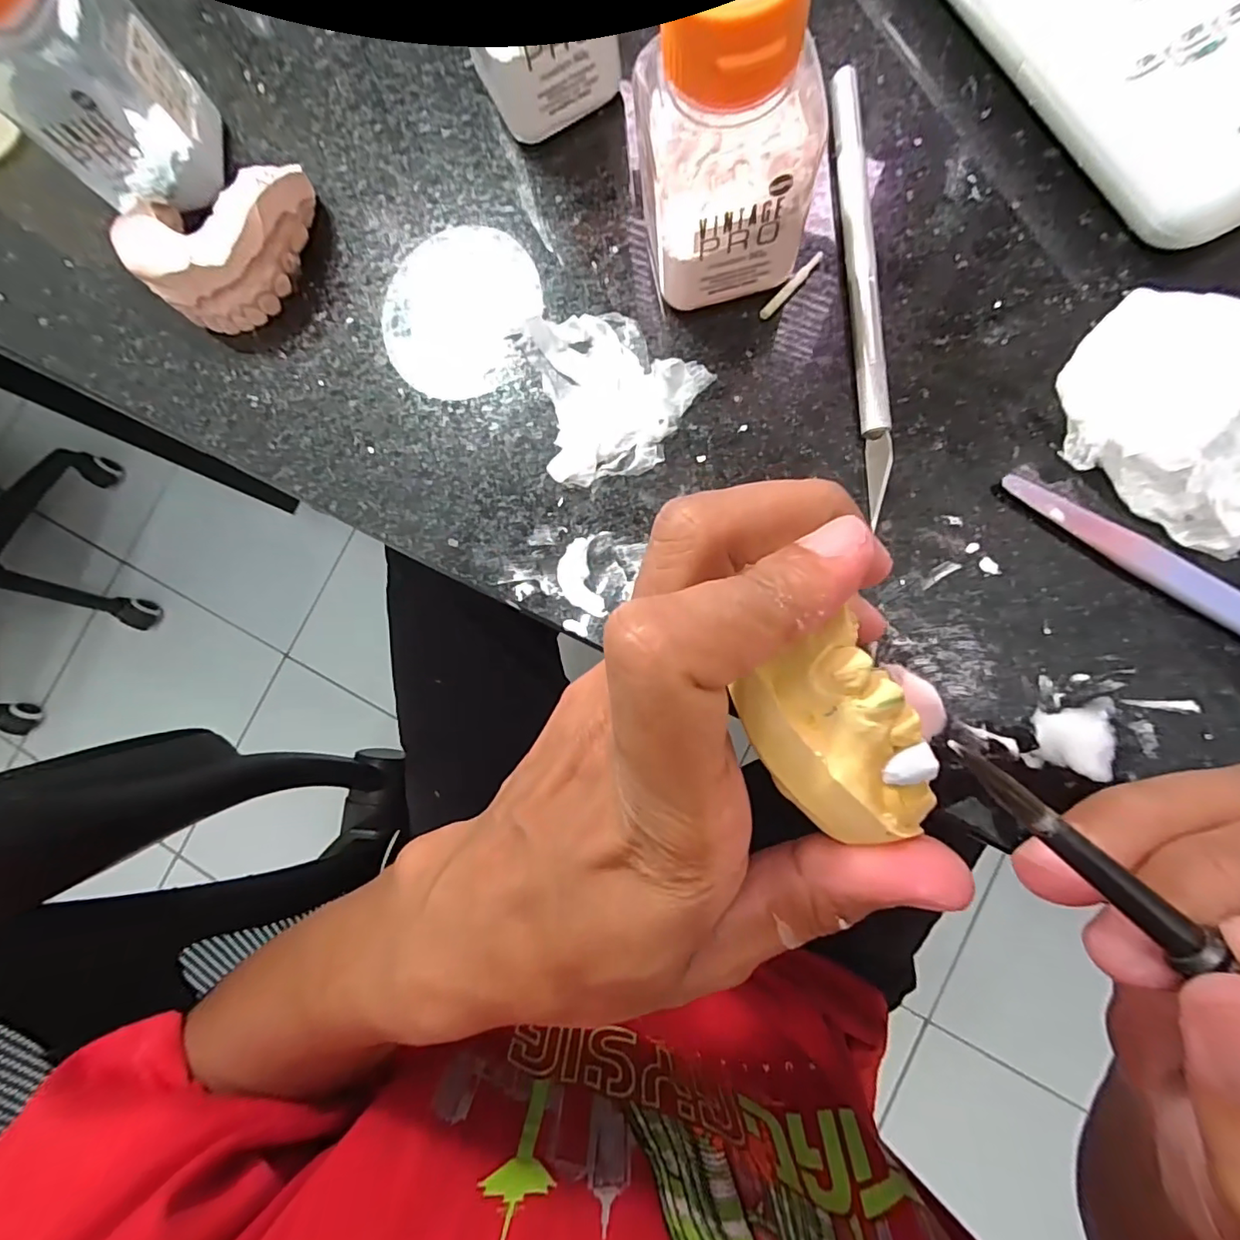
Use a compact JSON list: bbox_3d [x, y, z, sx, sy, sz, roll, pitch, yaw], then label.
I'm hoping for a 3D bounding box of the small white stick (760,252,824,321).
[{"bbox_3d":[0.053,-0.103,0.168,0.004,0.004,0.026,41,90,9],"label":"small white stick"}]

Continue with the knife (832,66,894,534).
[{"bbox_3d":[0.072,-0.098,0.163,0.008,0.007,0.135,-3,84,7],"label":"knife"}]

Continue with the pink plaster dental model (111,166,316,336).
[{"bbox_3d":[-0.130,-0.122,0.180,0.058,0.024,0.042,-16,83,5],"label":"pink plaster dental model"}]

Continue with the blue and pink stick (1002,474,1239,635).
[{"bbox_3d":[0.163,-0.001,0.140,0.132,0.009,0.010,36,89,9],"label":"blue and pink stick"}]

